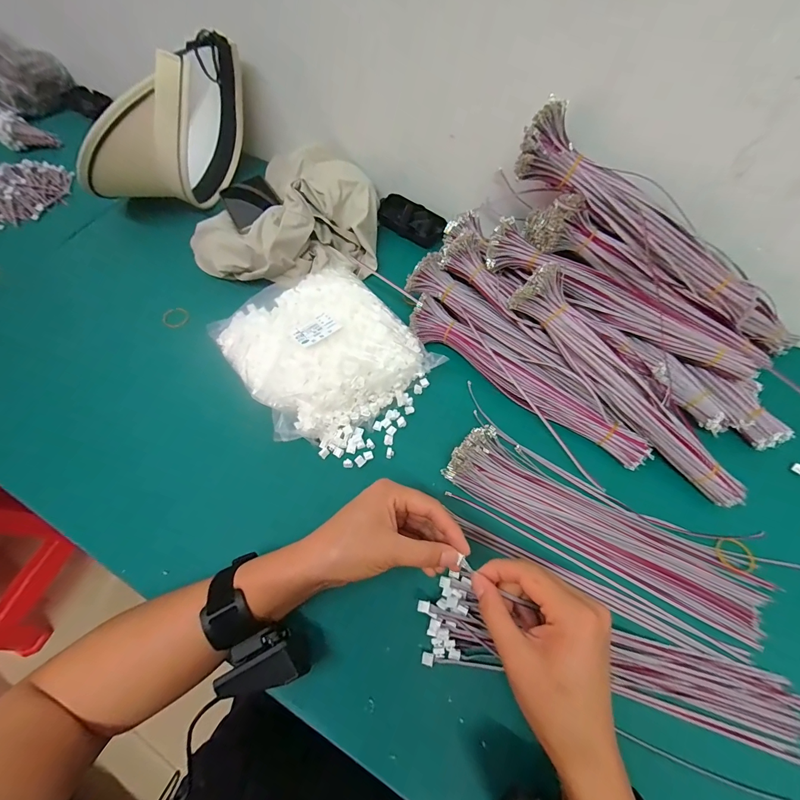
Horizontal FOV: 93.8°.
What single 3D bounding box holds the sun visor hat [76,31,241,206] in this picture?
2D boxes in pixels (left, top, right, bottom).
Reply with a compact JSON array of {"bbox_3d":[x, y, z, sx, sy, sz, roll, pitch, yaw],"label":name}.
[{"bbox_3d":[-0.313,-0.363,0.526,0.257,0.174,0.114,-41,69,-18],"label":"sun visor hat"}]

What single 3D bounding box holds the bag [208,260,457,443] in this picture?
[{"bbox_3d":[-0.087,-0.057,0.436,0.190,0.054,0.215,-34,67,-15],"label":"bag"}]

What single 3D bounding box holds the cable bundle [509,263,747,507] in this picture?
[{"bbox_3d":[0.227,-0.013,0.378,0.038,0.043,0.291,-40,86,-17],"label":"cable bundle"}]

